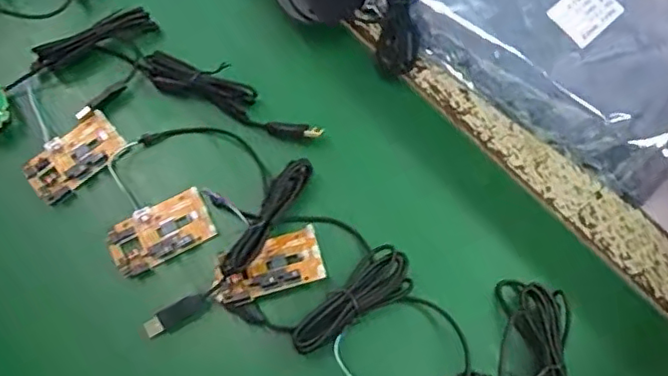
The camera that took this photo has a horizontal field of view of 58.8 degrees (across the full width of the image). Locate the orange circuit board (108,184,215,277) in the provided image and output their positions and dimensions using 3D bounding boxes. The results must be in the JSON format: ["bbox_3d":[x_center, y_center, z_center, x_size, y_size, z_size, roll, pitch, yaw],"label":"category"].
[{"bbox_3d":[-0.134,0.034,0.457,0.077,0.010,0.045,-25,76,-8],"label":"orange circuit board"}]

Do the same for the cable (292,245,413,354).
[{"bbox_3d":[0.015,0.084,0.422,0.097,0.015,0.036,-41,79,-12],"label":"cable"}]

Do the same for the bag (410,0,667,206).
[{"bbox_3d":[0.188,-0.146,0.484,0.284,0.058,0.178,40,77,9],"label":"bag"}]

